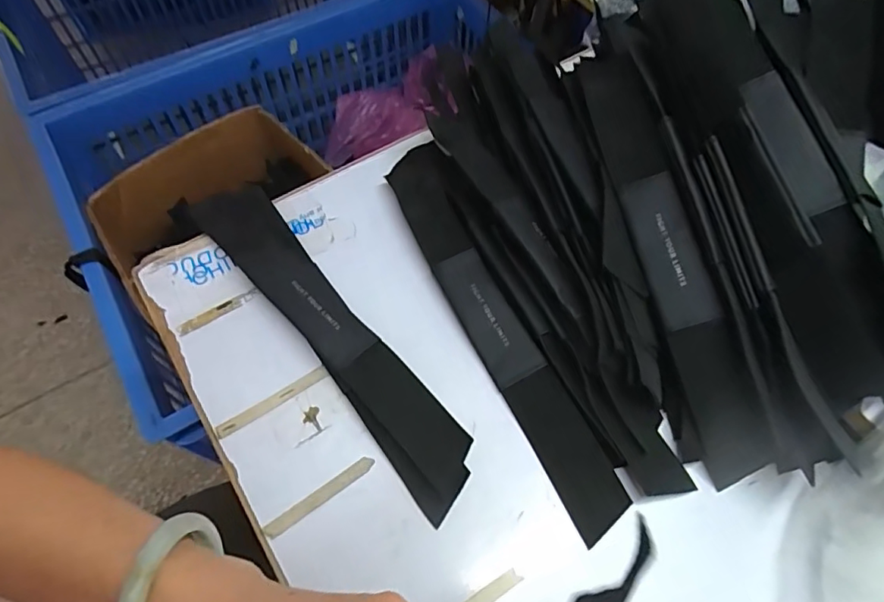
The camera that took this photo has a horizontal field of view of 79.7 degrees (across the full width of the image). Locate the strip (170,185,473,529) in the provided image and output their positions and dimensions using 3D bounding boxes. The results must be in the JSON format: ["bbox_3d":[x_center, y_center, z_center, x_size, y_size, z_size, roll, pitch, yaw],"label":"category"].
[{"bbox_3d":[-0.092,0.012,0.381,0.060,0.023,0.314,-37,69,-19],"label":"strip"}]

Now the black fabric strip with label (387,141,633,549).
[{"bbox_3d":[0.034,0.004,0.383,0.049,0.017,0.323,-20,64,-12],"label":"black fabric strip with label"}]

